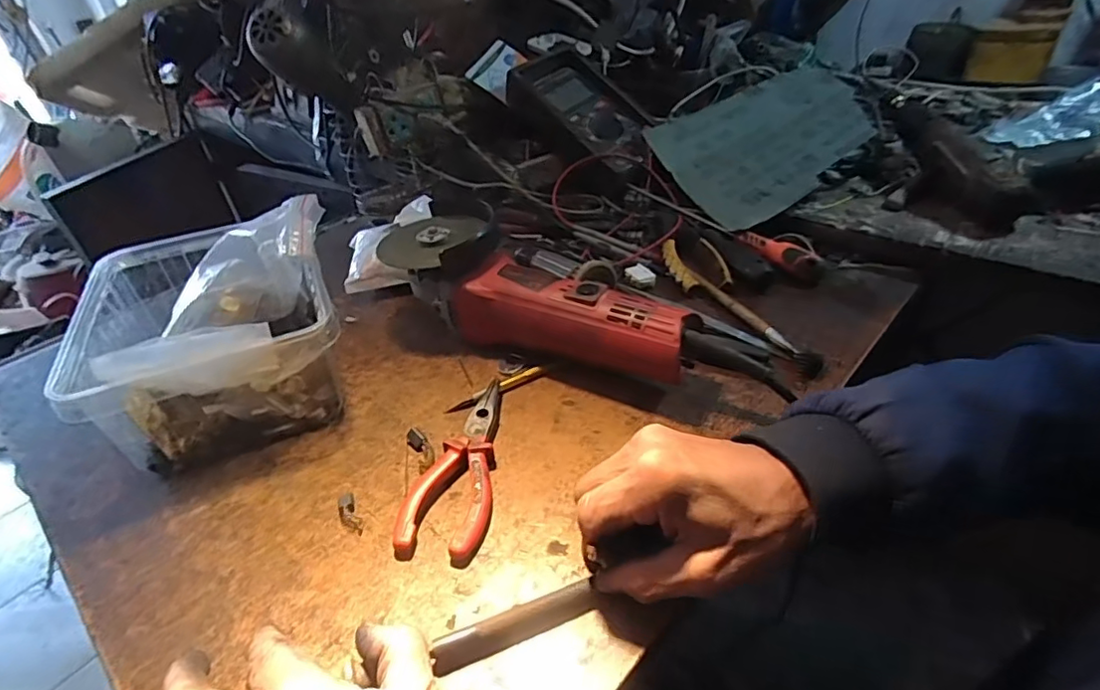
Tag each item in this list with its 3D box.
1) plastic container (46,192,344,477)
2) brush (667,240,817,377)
[{"bbox_3d":[-0.256,-0.024,0.454,0.160,0.124,0.212,-21,41,-17],"label":"plastic container"},{"bbox_3d":[0.161,-0.039,0.516,0.027,0.020,0.206,-22,41,-18],"label":"brush"}]

